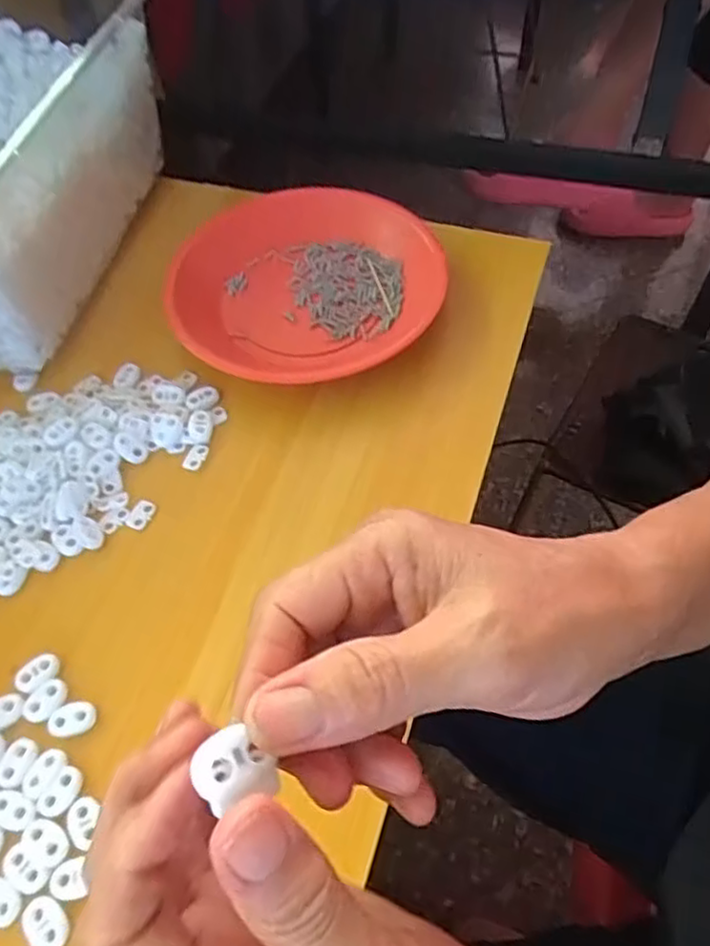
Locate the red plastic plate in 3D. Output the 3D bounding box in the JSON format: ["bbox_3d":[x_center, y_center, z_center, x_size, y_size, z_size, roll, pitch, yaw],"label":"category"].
[{"bbox_3d":[-0.033,-0.145,0.489,0.193,0.030,0.206,0,56,3],"label":"red plastic plate"}]

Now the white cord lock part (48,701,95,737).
[{"bbox_3d":[-0.141,0.121,0.332,0.022,0.004,0.015,-17,57,-9],"label":"white cord lock part"}]

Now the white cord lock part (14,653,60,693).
[{"bbox_3d":[-0.164,0.103,0.347,0.023,0.004,0.014,-37,62,-20],"label":"white cord lock part"}]

